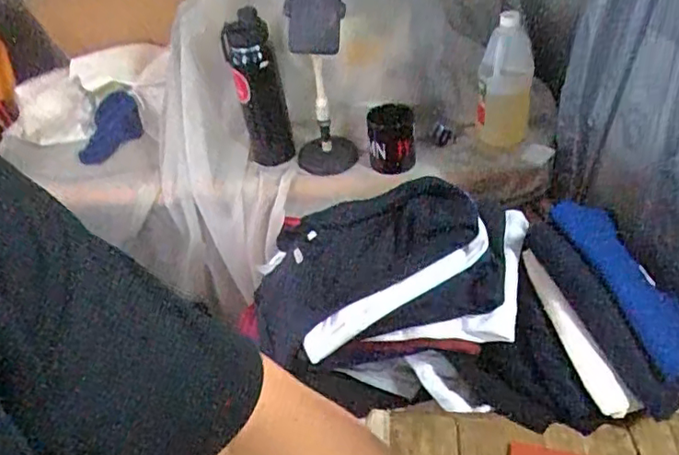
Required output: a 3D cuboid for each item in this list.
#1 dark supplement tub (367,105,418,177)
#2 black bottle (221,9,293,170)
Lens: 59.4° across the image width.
[{"bbox_3d":[0.092,-0.156,1.045,0.079,0.104,0.079,-4,38,3],"label":"dark supplement tub"},{"bbox_3d":[-0.140,-0.234,1.029,0.087,0.262,0.079,-11,39,-5],"label":"black bottle"}]

